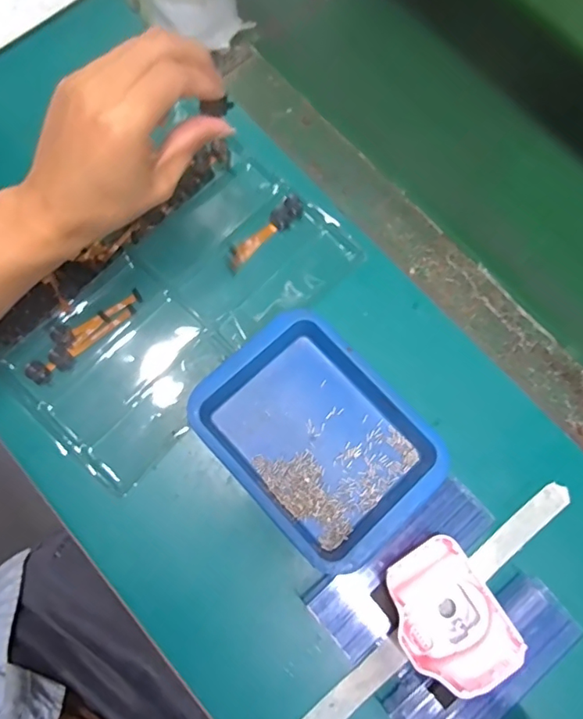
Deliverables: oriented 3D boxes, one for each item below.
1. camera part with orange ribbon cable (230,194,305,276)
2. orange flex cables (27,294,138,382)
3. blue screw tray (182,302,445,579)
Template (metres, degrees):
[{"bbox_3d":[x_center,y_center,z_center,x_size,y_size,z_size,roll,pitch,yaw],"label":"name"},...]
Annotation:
[{"bbox_3d":[-0.021,-0.100,0.411,0.078,0.005,0.018,-43,98,-7],"label":"camera part with orange ribbon cable"},{"bbox_3d":[-0.151,-0.020,0.379,0.095,0.013,0.026,-40,79,-11],"label":"orange flex cables"},{"bbox_3d":[0.020,0.052,0.361,0.123,0.027,0.158,-42,80,-12],"label":"blue screw tray"}]

